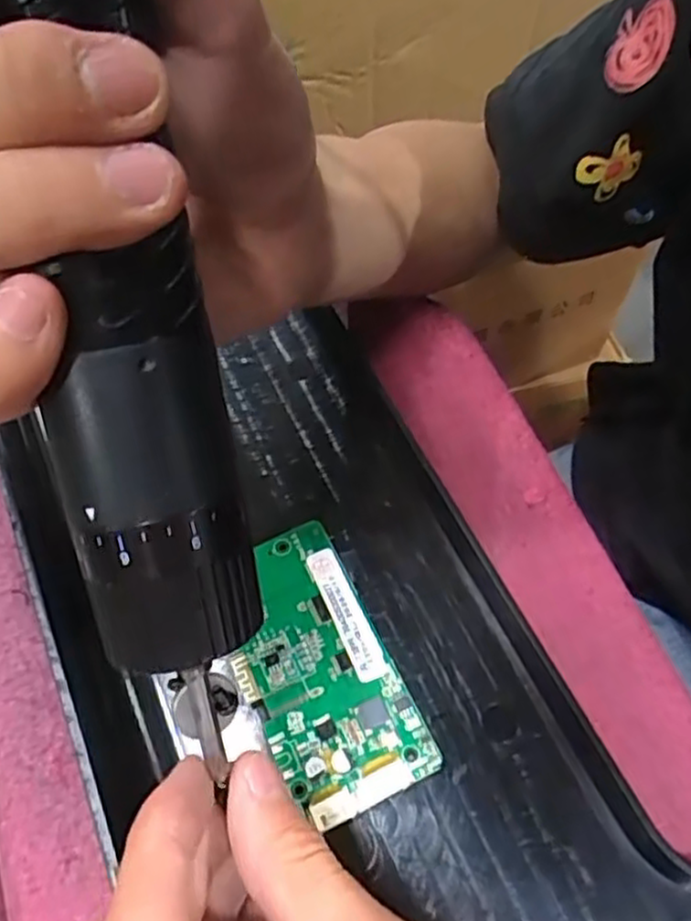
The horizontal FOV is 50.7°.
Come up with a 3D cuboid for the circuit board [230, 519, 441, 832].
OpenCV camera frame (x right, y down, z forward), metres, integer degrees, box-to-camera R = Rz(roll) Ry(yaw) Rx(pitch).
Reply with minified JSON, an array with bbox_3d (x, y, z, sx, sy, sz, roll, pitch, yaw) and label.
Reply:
[{"bbox_3d":[-0.010,0.068,0.245,0.048,0.009,0.093,-23,62,-13],"label":"circuit board"}]

